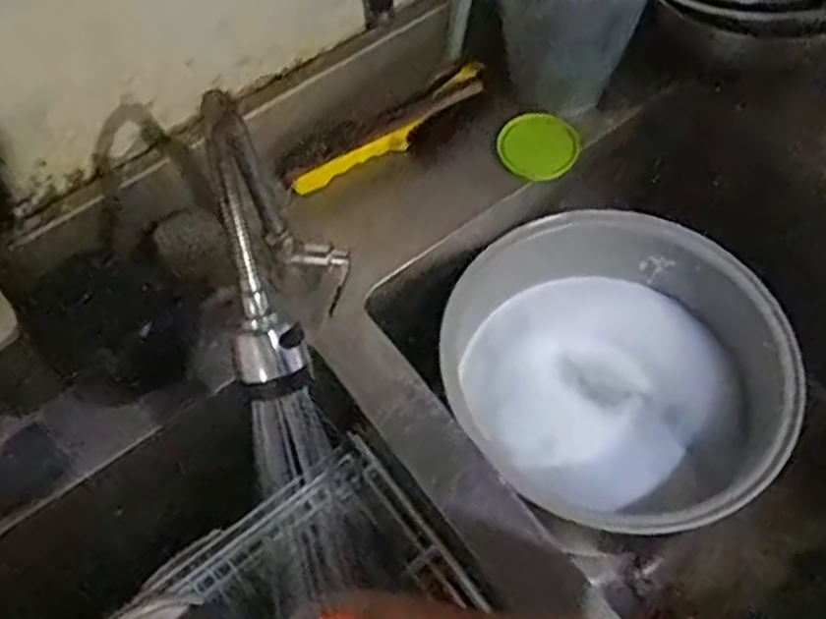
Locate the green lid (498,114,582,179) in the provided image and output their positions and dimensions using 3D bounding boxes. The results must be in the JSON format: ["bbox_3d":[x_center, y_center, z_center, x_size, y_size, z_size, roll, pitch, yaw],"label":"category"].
[{"bbox_3d":[0.135,-0.176,0.814,0.085,0.068,0.008,10,31,6],"label":"green lid"}]

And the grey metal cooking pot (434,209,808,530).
[{"bbox_3d":[0.210,0.071,0.805,0.339,0.127,0.334,-2,58,3],"label":"grey metal cooking pot"}]

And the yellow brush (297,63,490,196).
[{"bbox_3d":[-0.023,-0.184,0.785,0.218,0.059,0.027,-31,61,-14],"label":"yellow brush"}]

